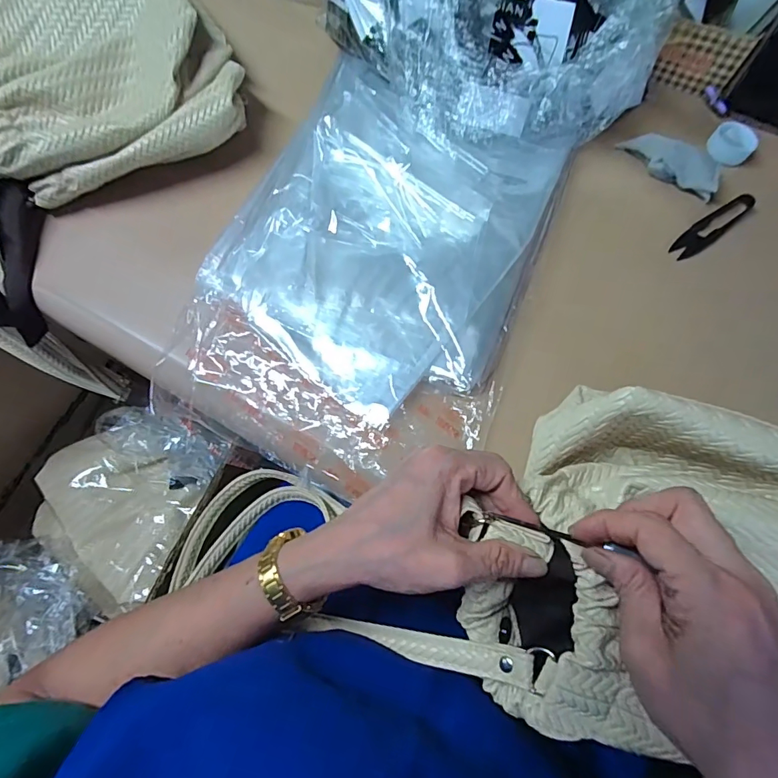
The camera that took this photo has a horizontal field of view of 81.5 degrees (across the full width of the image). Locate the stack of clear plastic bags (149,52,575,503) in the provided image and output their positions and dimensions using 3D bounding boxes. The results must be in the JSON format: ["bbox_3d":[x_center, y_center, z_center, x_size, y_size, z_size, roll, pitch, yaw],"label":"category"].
[{"bbox_3d":[-0.010,-0.115,0.393,0.258,0.039,0.376,22,73,7],"label":"stack of clear plastic bags"}]

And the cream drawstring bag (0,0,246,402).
[{"bbox_3d":[-0.328,-0.249,0.449,0.335,0.114,0.401,28,73,9],"label":"cream drawstring bag"}]

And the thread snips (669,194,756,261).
[{"bbox_3d":[0.308,-0.156,0.428,0.105,0.005,0.023,-38,76,-12],"label":"thread snips"}]

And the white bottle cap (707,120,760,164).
[{"bbox_3d":[0.347,-0.248,0.457,0.042,0.017,0.043,0,71,0],"label":"white bottle cap"}]

